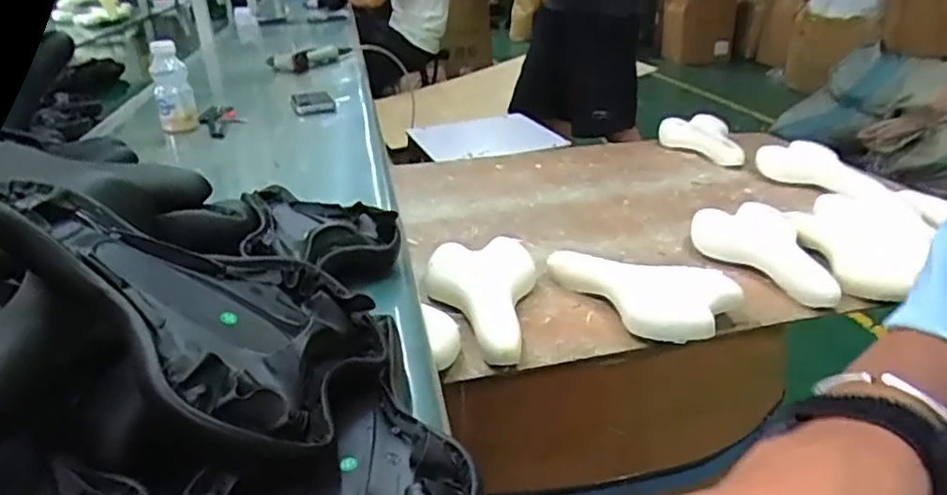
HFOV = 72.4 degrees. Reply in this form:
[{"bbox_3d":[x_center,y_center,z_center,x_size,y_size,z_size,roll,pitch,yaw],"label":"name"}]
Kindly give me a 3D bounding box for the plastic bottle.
[{"bbox_3d":[-0.549,-0.284,1.183,0.063,0.178,0.049,-13,27,-23],"label":"plastic bottle"}]

